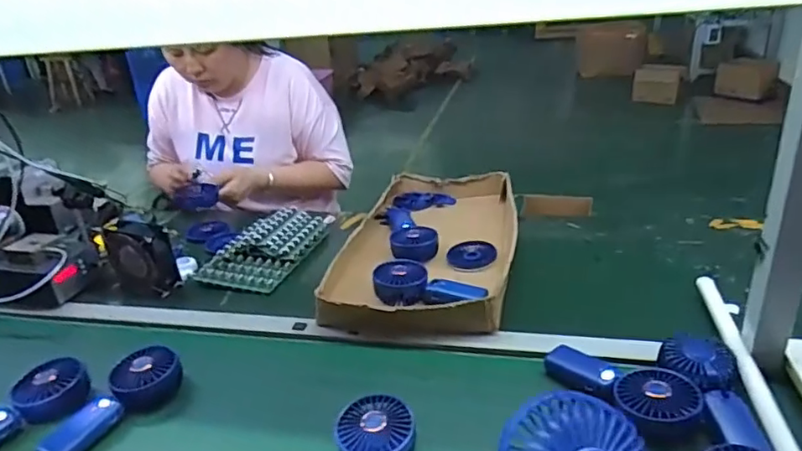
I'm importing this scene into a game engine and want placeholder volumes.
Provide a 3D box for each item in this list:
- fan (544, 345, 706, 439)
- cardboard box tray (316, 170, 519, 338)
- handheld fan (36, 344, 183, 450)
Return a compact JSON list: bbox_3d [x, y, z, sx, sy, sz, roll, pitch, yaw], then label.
[{"bbox_3d":[0.254,0.190,0.658,0.086,0.043,0.183,-26,31,-37],"label":"fan"},{"bbox_3d":[0.057,0.025,1.027,0.296,0.057,0.515,0,25,13],"label":"cardboard box tray"},{"bbox_3d":[-0.369,0.221,0.700,0.076,0.050,0.188,12,30,34],"label":"handheld fan"}]

